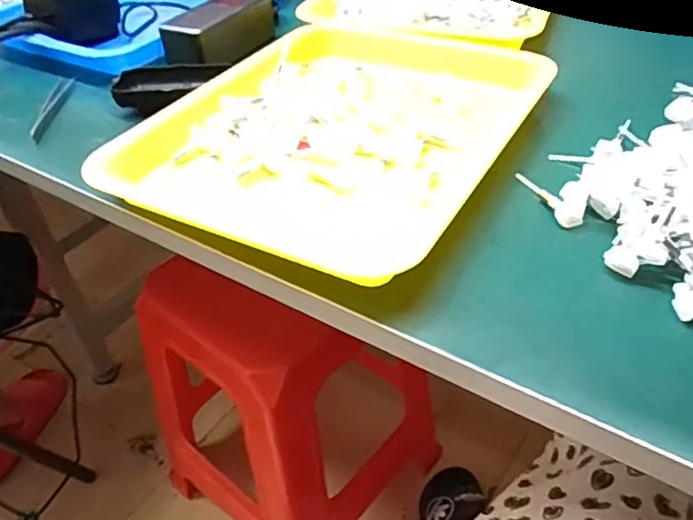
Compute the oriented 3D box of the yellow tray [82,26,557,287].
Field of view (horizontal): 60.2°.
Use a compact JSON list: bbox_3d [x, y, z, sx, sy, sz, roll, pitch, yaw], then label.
[{"bbox_3d":[-0.001,-0.117,0.480,0.257,0.031,0.310,18,46,23],"label":"yellow tray"}]

